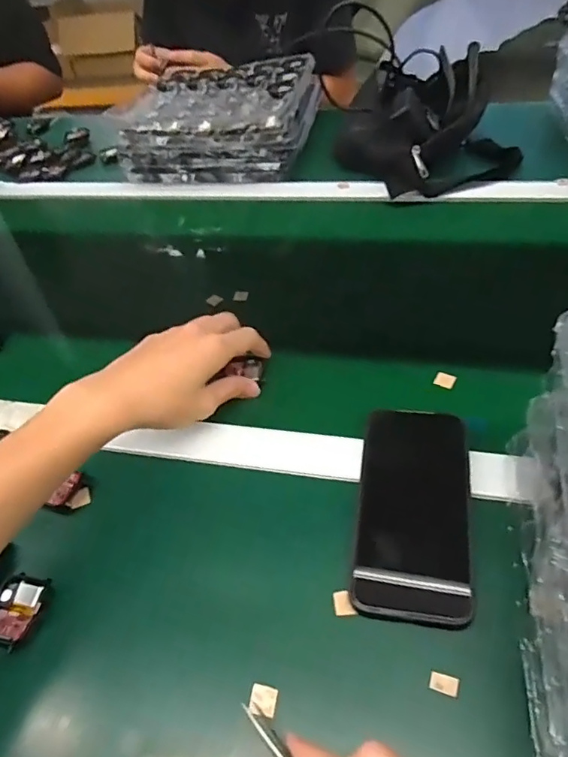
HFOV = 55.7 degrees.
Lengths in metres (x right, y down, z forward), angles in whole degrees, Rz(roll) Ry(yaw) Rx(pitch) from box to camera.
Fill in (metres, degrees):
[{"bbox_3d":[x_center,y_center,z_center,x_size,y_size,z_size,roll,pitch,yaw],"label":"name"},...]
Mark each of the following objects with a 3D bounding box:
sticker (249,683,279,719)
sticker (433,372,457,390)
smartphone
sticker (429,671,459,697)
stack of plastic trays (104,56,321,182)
[{"bbox_3d":[-0.012,0.192,0.320,0.016,0.004,0.018,5,30,16],"label":"sticker"},{"bbox_3d":[0.146,0.002,0.489,0.017,0.005,0.013,21,76,21],"label":"sticker"},{"bbox_3d":[0.094,0.091,0.389,0.076,0.008,0.157,5,53,11],"label":"smartphone"},{"bbox_3d":[0.094,0.180,0.317,0.016,0.004,0.010,12,49,19],"label":"sticker"},{"bbox_3d":[-0.092,-0.414,0.871,0.272,0.103,0.279,5,47,13],"label":"stack of plastic trays"}]

